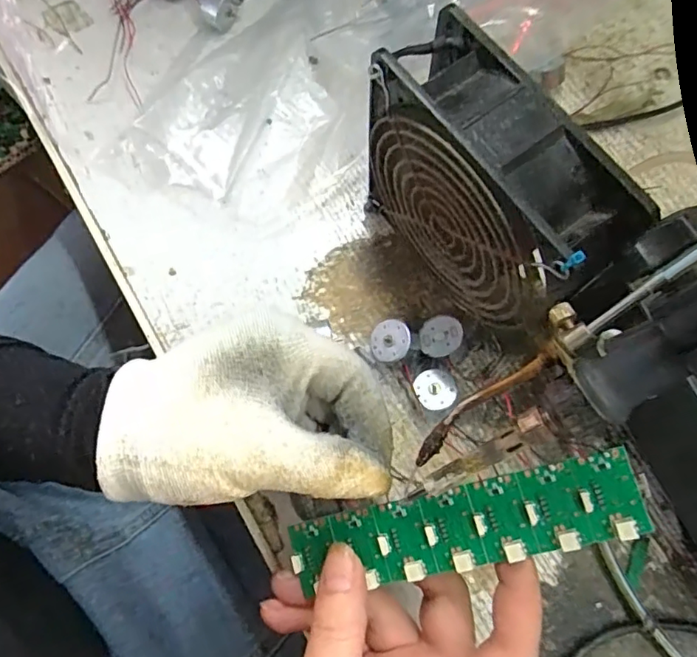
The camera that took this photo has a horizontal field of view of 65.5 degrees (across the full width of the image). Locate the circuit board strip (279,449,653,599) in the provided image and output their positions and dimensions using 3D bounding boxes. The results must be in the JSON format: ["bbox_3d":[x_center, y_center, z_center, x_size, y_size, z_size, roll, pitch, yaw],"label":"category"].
[{"bbox_3d":[0.041,0.078,0.213,0.137,0.005,0.031,-17,74,15],"label":"circuit board strip"}]

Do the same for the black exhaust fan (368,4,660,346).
[{"bbox_3d":[0.059,-0.058,0.255,0.049,0.119,0.125,-33,77,-9],"label":"black exhaust fan"}]

